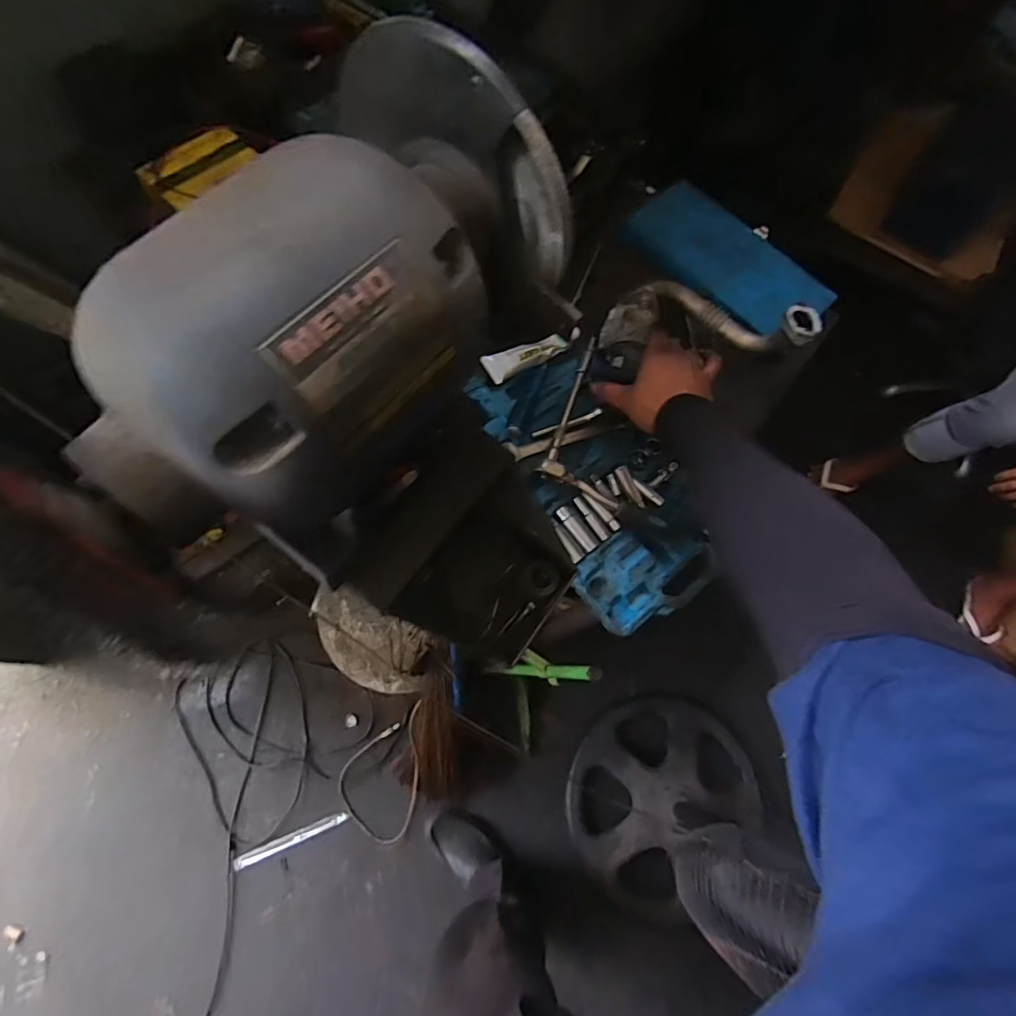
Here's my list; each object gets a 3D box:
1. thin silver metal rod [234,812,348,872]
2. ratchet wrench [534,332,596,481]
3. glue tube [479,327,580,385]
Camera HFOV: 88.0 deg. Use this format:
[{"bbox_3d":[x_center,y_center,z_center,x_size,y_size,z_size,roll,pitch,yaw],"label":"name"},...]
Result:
[{"bbox_3d":[-0.489,0.752,1.194,0.249,0.010,0.029,-19,76,-13],"label":"thin silver metal rod"},{"bbox_3d":[0.083,-0.133,0.678,0.038,0.029,0.224,16,71,-2],"label":"ratchet wrench"},{"bbox_3d":[0.031,-0.203,0.693,0.131,0.031,0.034,-27,78,-15],"label":"glue tube"}]

